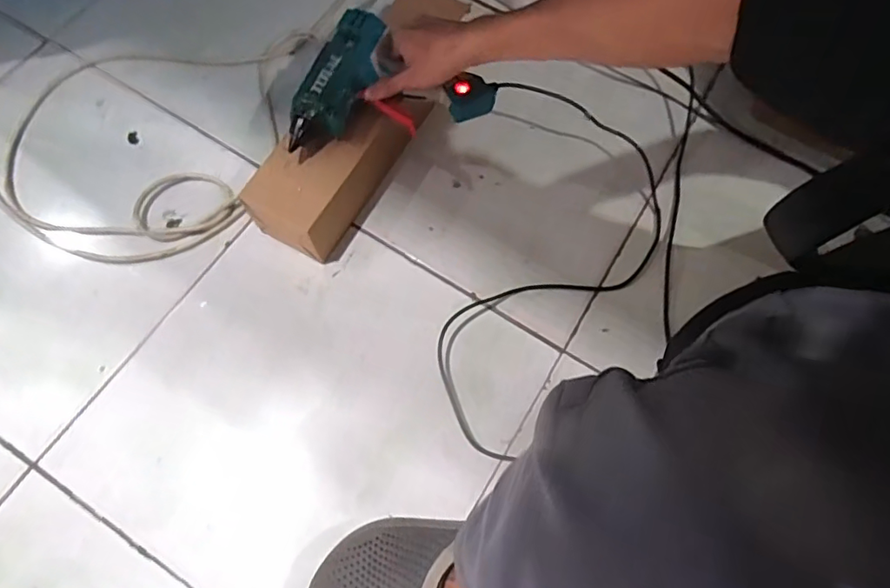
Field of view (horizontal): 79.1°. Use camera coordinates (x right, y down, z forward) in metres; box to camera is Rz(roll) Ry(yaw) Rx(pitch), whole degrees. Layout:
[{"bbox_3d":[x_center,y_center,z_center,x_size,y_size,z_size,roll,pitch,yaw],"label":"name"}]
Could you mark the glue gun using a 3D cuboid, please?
[{"bbox_3d":[-0.055,-0.214,0.595,0.194,0.034,0.174,21,69,5],"label":"glue gun"}]

